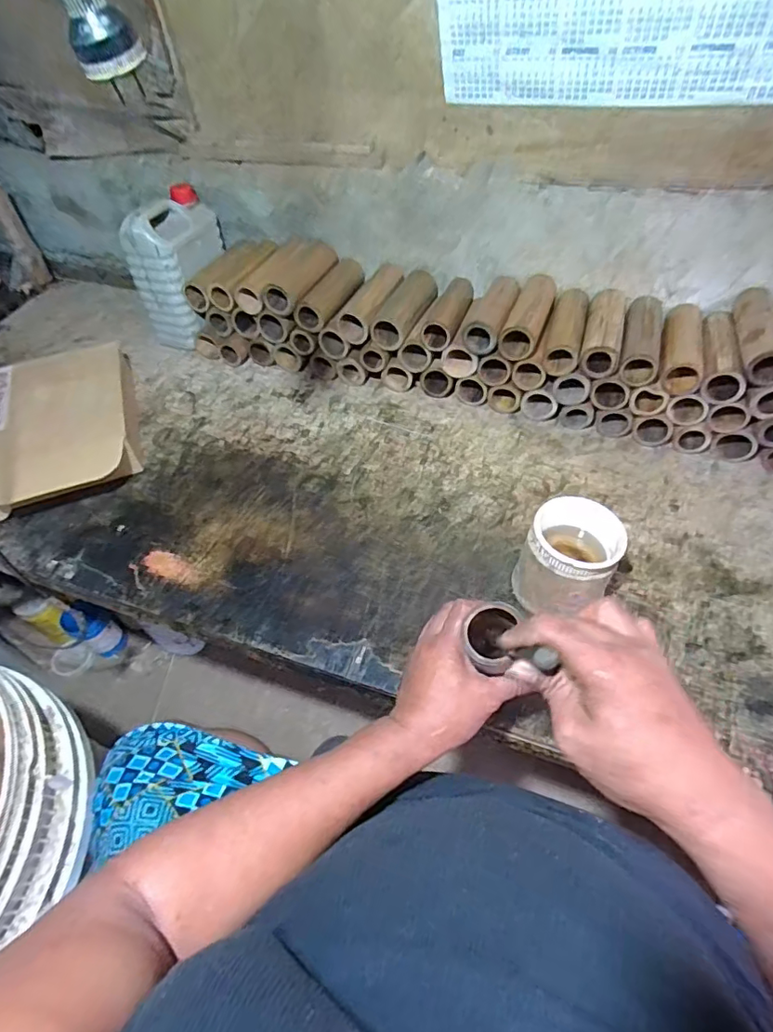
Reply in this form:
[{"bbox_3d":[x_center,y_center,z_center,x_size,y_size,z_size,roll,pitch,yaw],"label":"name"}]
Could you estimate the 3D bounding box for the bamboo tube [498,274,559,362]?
[{"bbox_3d":[0.228,-0.320,0.831,0.055,0.053,0.177,15,53,16],"label":"bamboo tube"}]

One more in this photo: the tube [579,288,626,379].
[{"bbox_3d":[0.332,-0.285,0.802,0.052,0.052,0.172,12,52,14],"label":"tube"}]

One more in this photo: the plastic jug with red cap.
[{"bbox_3d":[-0.378,-0.460,0.984,0.110,0.233,0.177,9,52,12],"label":"plastic jug with red cap"}]

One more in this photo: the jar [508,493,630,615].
[{"bbox_3d":[0.204,0.057,0.602,0.098,0.124,0.099,-2,50,3],"label":"jar"}]

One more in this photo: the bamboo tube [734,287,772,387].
[{"bbox_3d":[0.517,-0.255,0.730,0.053,0.058,0.181,12,52,13],"label":"bamboo tube"}]

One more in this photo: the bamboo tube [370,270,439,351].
[{"bbox_3d":[0.038,-0.355,0.888,0.061,0.051,0.186,15,53,16],"label":"bamboo tube"}]

